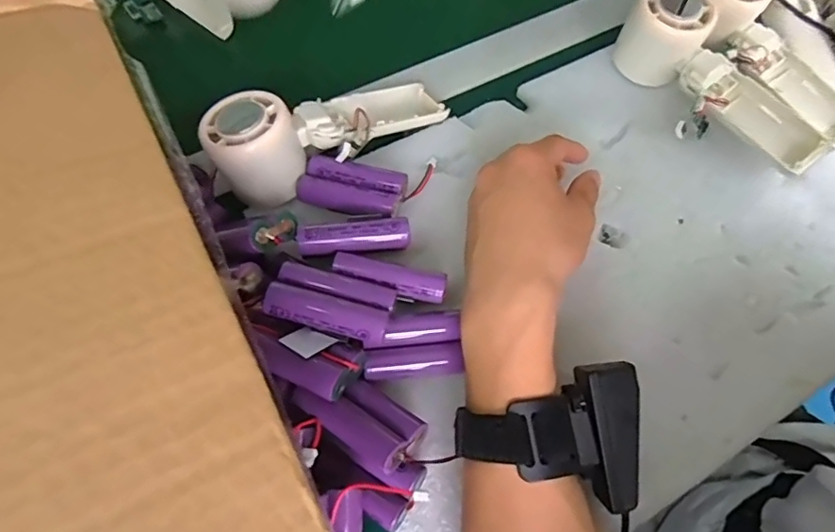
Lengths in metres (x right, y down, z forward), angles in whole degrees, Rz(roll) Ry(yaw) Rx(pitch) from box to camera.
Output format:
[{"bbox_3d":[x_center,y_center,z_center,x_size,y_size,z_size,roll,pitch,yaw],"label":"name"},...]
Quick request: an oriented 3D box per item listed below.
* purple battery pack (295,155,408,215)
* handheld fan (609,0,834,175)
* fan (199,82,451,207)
[{"bbox_3d":[-0.044,-0.049,0.350,0.068,0.021,0.035,14,65,4],"label":"purple battery pack"},{"bbox_3d":[0.221,-0.134,0.384,0.165,0.061,0.060,41,72,17],"label":"handheld fan"},{"bbox_3d":[-0.059,-0.092,0.366,0.163,0.049,0.062,-25,65,-29],"label":"fan"}]

